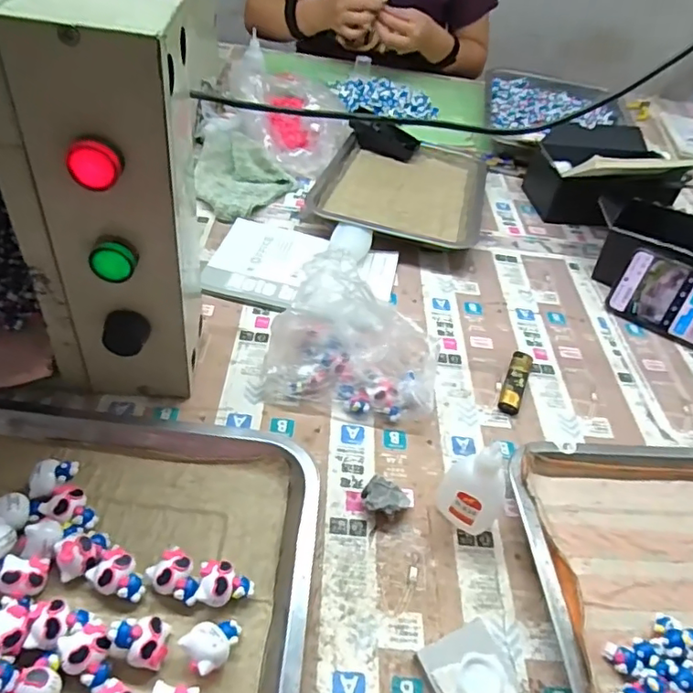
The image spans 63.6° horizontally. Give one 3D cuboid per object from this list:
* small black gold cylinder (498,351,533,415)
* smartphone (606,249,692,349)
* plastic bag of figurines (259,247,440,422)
[{"bbox_3d":[0.164,0.034,0.540,0.020,0.014,0.081,22,45,12],"label":"small black gold cylinder"},{"bbox_3d":[0.385,-0.043,0.621,0.165,0.080,0.010,30,13,20],"label":"smartphone"},{"bbox_3d":[0.008,-0.008,0.490,0.147,0.095,0.100,11,44,1],"label":"plastic bag of figurines"}]

